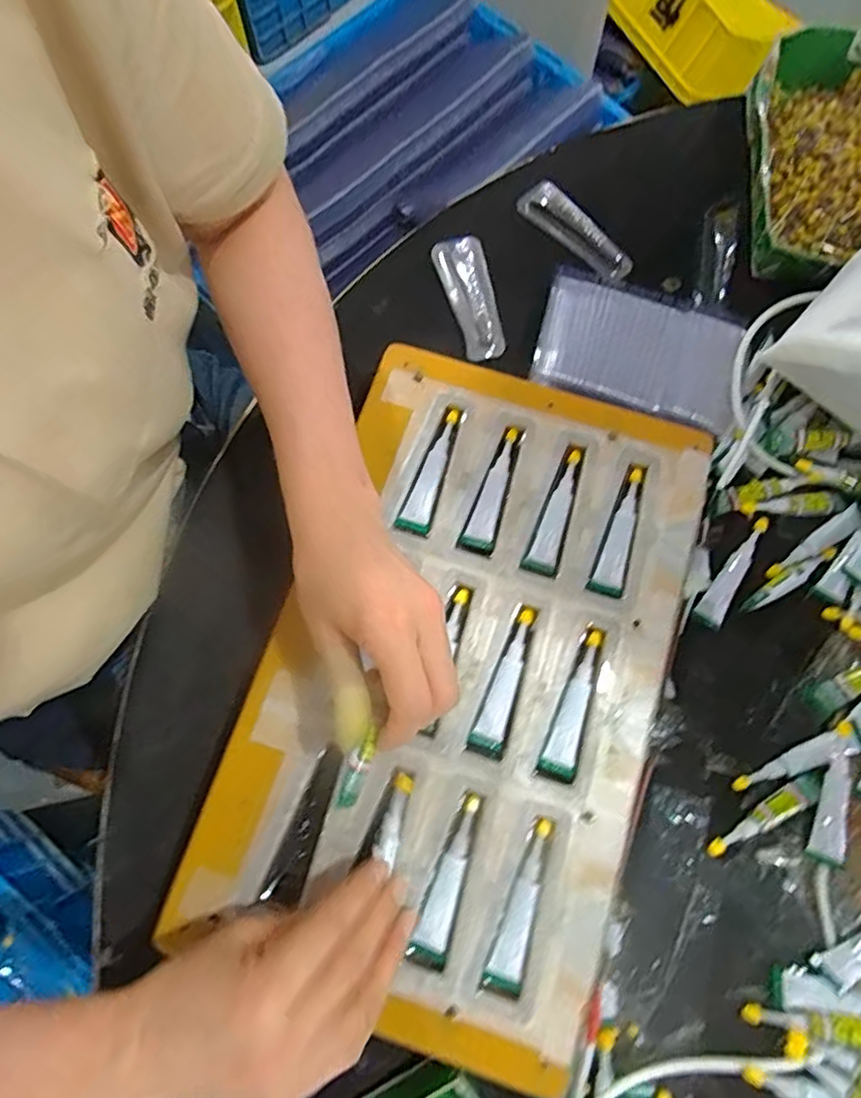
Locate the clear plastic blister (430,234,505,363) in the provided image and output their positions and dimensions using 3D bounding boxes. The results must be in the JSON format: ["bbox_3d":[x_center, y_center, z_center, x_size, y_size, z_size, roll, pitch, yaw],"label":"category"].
[{"bbox_3d":[0.031,-0.189,0.460,0.034,0.011,0.100,-15,76,-3],"label":"clear plastic blister"}]

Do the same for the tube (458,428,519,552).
[{"bbox_3d":[0.041,-0.038,0.393,0.019,0.004,0.083,20,77,5],"label":"tube"}]

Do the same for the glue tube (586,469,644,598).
[{"bbox_3d":[0.121,-0.010,0.388,0.018,0.006,0.085,20,77,5],"label":"glue tube"}]

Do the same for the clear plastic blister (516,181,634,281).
[{"bbox_3d":[0.111,-0.247,0.475,0.025,0.018,0.101,-44,80,-10],"label":"clear plastic blister"}]

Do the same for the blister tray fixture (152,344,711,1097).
[{"bbox_3d":[0.020,0.070,0.362,0.226,0.014,0.371,18,77,5],"label":"blister tray fixture"}]

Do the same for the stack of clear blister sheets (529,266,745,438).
[{"bbox_3d":[0.144,-0.137,0.437,0.137,0.027,0.100,18,77,4],"label":"stack of clear blister sheets"}]

